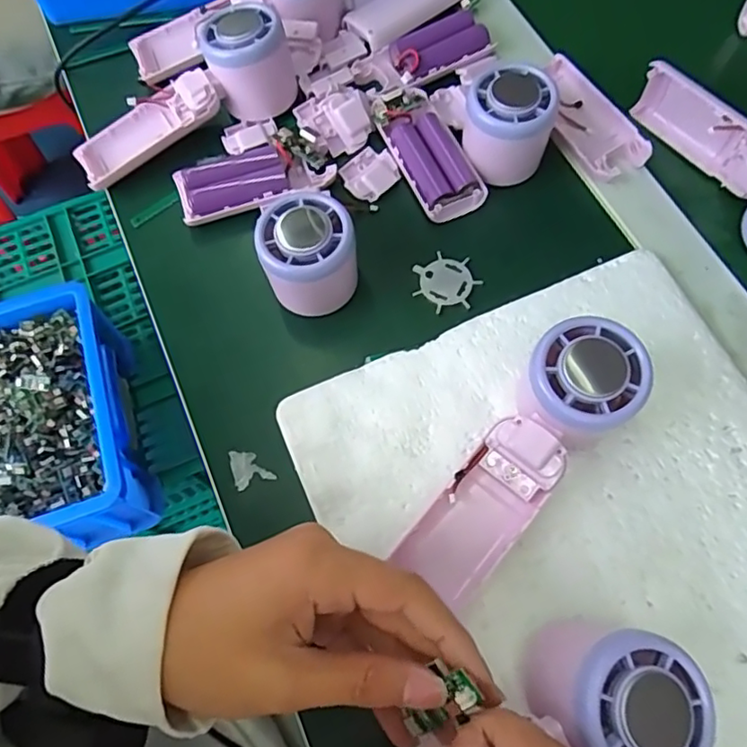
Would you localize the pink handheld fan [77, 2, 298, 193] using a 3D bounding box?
[{"bbox_3d":[-0.132,-0.187,0.414,0.170,0.059,0.069,-27,69,8],"label":"pink handheld fan"}]

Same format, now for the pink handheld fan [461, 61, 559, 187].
[{"bbox_3d":[0.088,-0.163,0.383,0.056,0.048,0.053,-40,72,-13],"label":"pink handheld fan"}]

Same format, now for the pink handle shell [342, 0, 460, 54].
[{"bbox_3d":[0.028,-0.281,0.448,0.100,0.018,0.042,-33,70,-10],"label":"pink handle shell"}]

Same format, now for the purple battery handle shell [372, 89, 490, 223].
[{"bbox_3d":[0.037,-0.151,0.402,0.044,0.017,0.100,-24,69,-7],"label":"purple battery handle shell"}]

